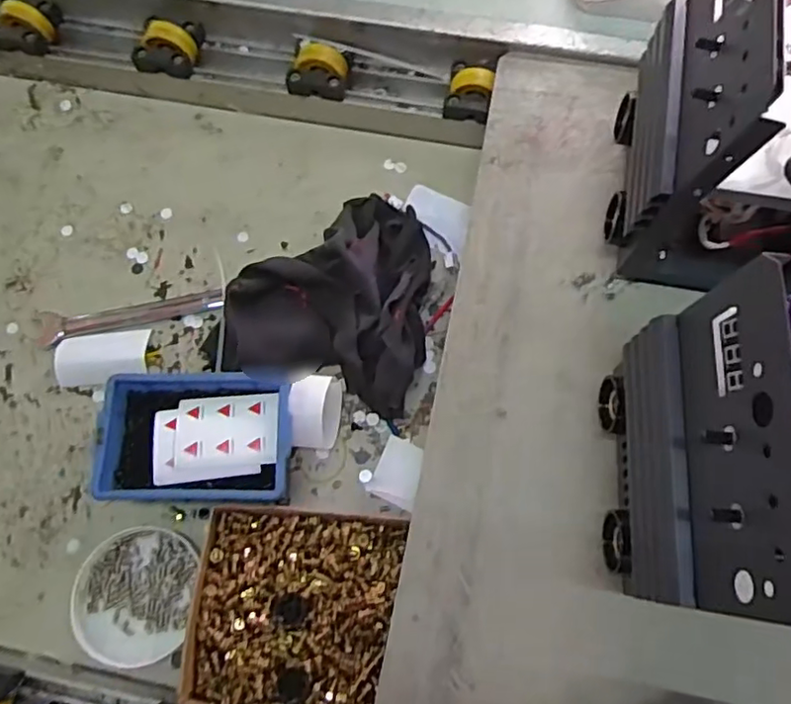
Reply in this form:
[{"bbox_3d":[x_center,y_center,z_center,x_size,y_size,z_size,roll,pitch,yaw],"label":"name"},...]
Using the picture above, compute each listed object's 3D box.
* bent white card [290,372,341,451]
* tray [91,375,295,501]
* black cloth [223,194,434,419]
[{"bbox_3d":[-0.063,0.050,0.502,0.036,0.043,0.055,-4,72,0],"label":"bent white card"},{"bbox_3d":[-0.155,0.065,0.497,0.146,0.043,0.107,0,72,1],"label":"tray"},{"bbox_3d":[-0.048,-0.055,0.533,0.163,0.047,0.177,15,73,6],"label":"black cloth"}]

